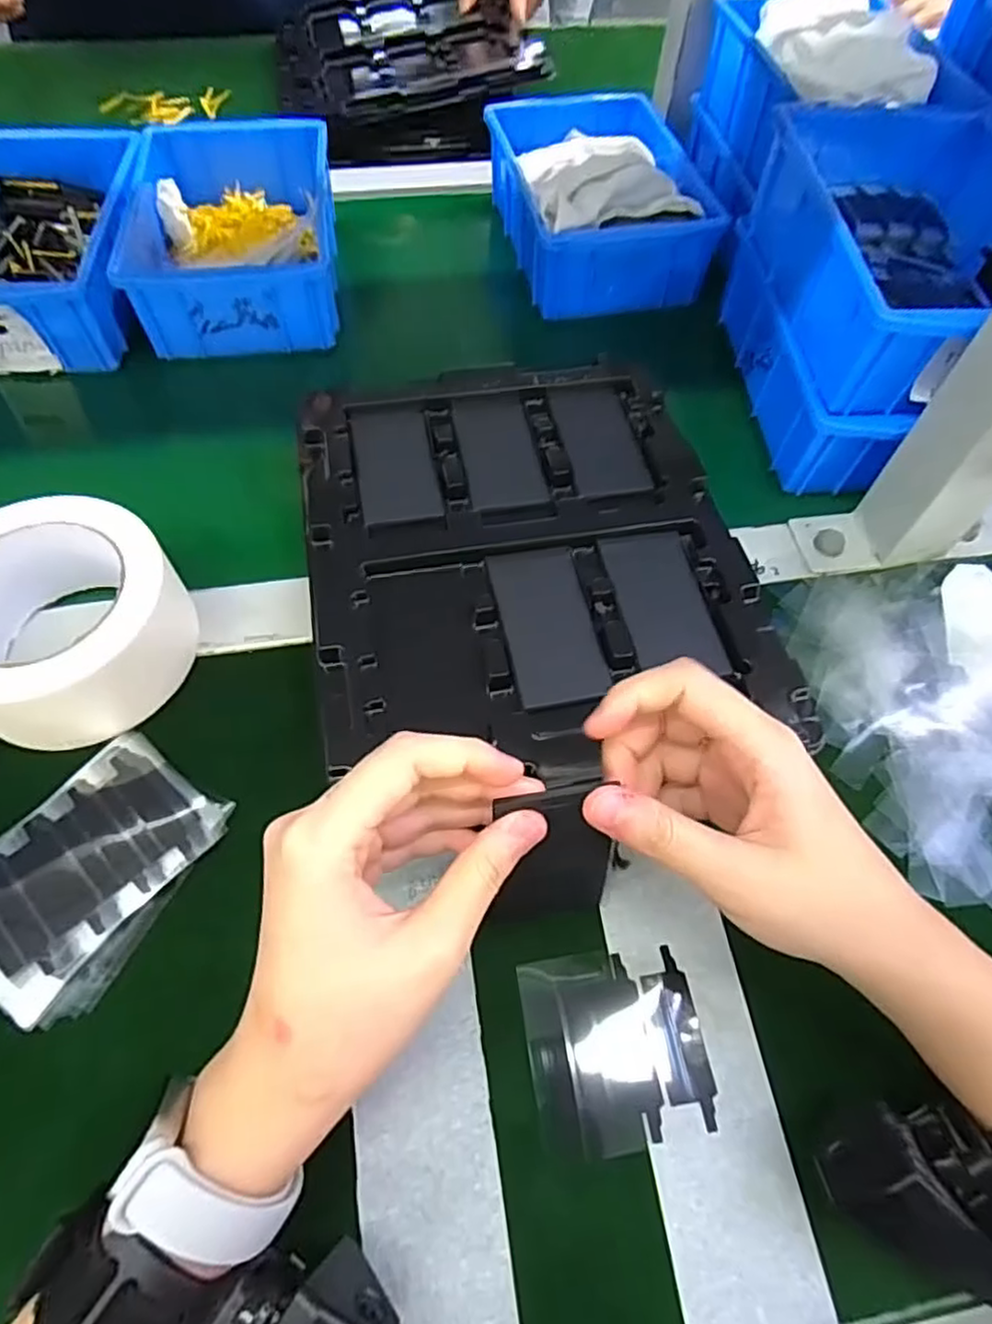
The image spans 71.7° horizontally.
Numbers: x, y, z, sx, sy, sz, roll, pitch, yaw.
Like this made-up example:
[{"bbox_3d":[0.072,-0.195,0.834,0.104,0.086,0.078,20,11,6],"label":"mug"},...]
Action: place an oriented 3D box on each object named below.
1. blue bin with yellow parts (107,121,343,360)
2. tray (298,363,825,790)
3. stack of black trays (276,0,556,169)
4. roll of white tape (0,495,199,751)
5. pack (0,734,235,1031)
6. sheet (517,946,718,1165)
[{"bbox_3d":[-0.191,-0.320,0.505,0.137,0.053,0.210,-6,61,-6],"label":"blue bin with yellow parts"},{"bbox_3d":[0.013,-0.062,0.368,0.219,0.034,0.264,-8,61,-7],"label":"tray"},{"bbox_3d":[-0.088,-0.583,0.659,0.231,0.052,0.278,-10,61,-8],"label":"stack of black trays"},{"bbox_3d":[-0.212,-0.022,0.329,0.112,0.046,0.107,1,60,-2],"label":"roll of white tape"},{"bbox_3d":[-0.181,0.089,0.301,0.084,0.008,0.107,31,63,14],"label":"pack"},{"bbox_3d":[0.048,0.152,0.272,0.068,0.004,0.068,-7,61,-7],"label":"sheet"}]

